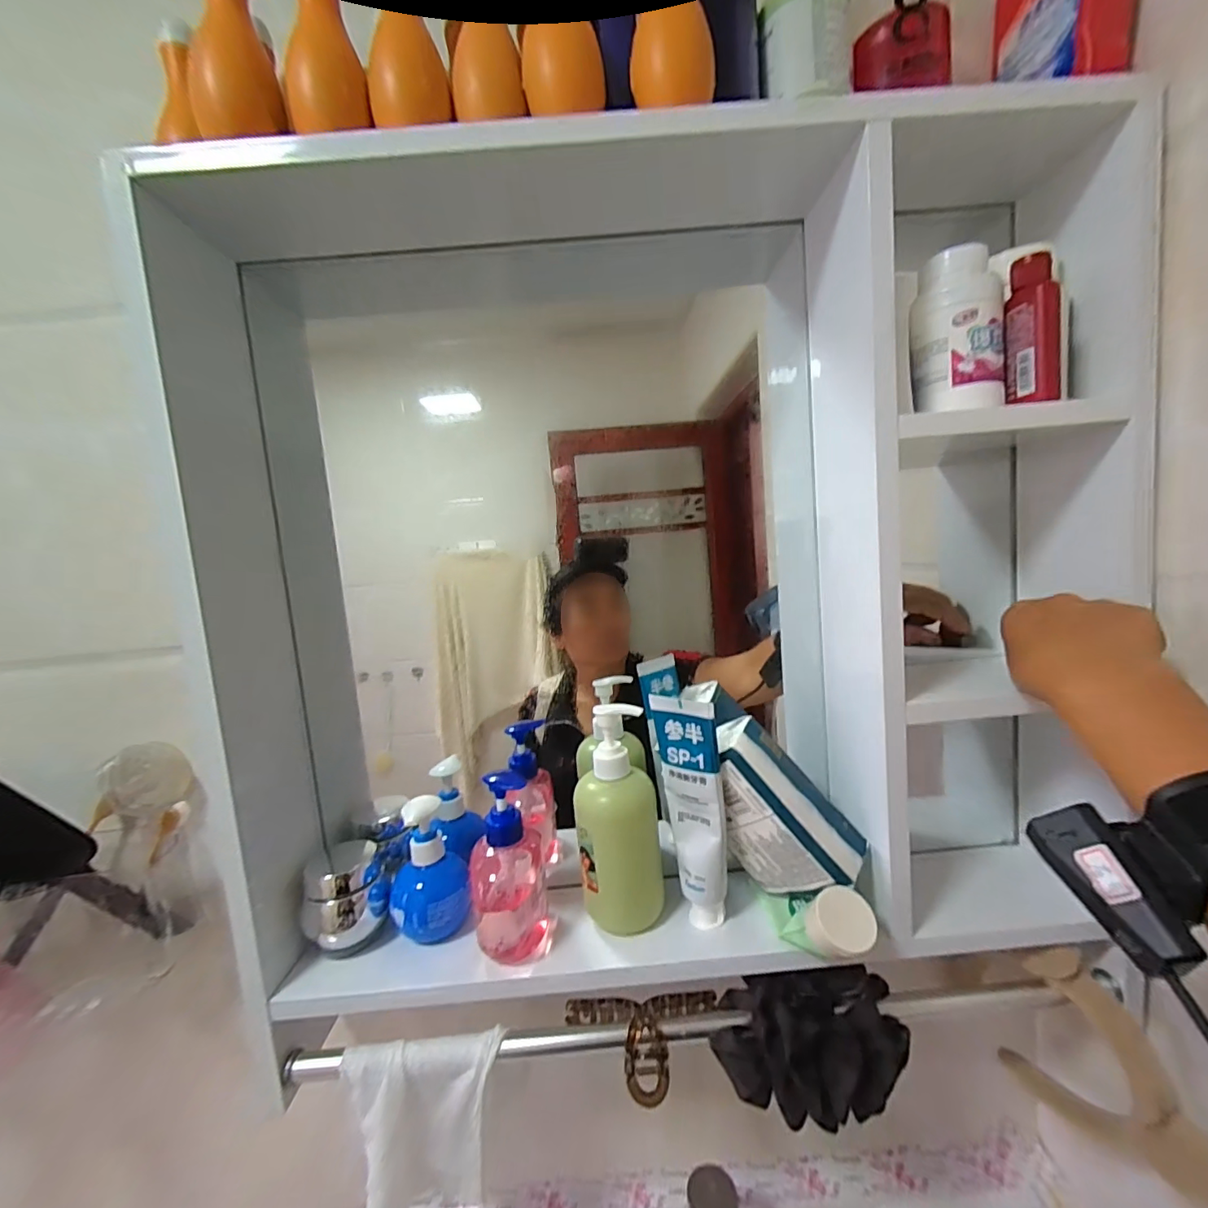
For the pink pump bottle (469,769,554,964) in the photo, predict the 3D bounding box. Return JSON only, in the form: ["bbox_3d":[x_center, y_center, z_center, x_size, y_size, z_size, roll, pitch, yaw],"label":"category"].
[{"bbox_3d":[-0.078,0.217,0.418,0.056,0.141,0.063,-6,5,-8],"label":"pink pump bottle"}]

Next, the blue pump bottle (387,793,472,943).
[{"bbox_3d":[-0.157,0.228,0.445,0.060,0.112,0.070,-7,6,-23],"label":"blue pump bottle"}]

